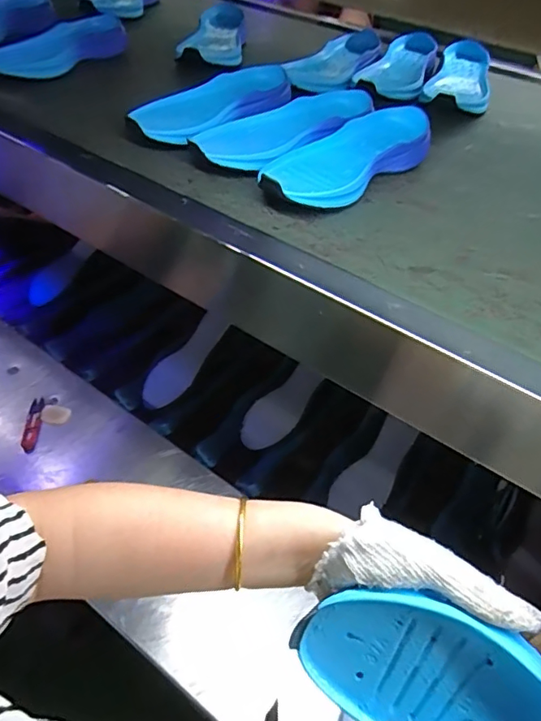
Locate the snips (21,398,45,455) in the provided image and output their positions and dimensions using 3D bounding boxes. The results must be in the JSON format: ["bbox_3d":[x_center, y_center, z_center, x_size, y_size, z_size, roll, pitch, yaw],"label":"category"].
[{"bbox_3d":[-0.380,0.103,0.835,0.025,0.011,0.109,-2,48,-10],"label":"snips"}]

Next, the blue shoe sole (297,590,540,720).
[{"bbox_3d":[0.138,0.204,0.290,0.248,0.085,0.024,21,8,19],"label":"blue shoe sole"}]

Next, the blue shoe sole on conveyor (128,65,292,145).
[{"bbox_3d":[-0.072,-0.322,0.660,0.103,0.043,0.229,36,52,23],"label":"blue shoe sole on conveyor"}]

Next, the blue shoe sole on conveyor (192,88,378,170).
[{"bbox_3d":[0.015,-0.280,0.627,0.238,0.039,0.107,-31,58,-31],"label":"blue shoe sole on conveyor"}]

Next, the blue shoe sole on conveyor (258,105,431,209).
[{"bbox_3d":[0.086,-0.227,0.584,0.100,0.039,0.256,37,53,24],"label":"blue shoe sole on conveyor"}]

